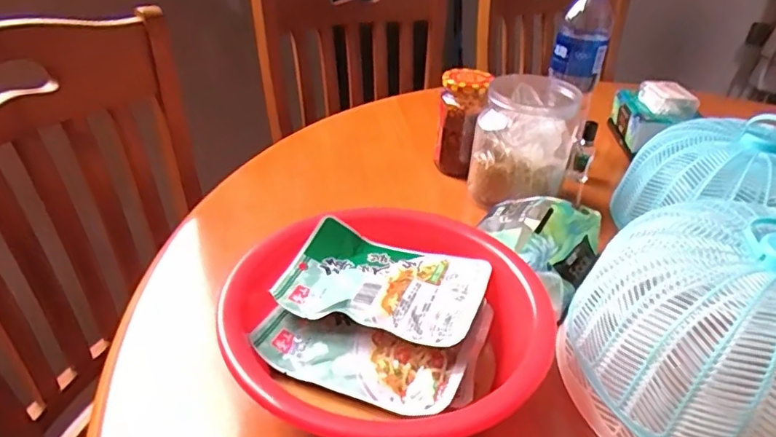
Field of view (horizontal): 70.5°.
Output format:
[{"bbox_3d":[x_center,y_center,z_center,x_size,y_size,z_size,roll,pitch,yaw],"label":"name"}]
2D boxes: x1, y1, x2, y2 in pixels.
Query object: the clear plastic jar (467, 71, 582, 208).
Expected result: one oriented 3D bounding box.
[{"bbox_3d":[0.158,-0.090,0.635,0.106,0.122,0.114,16,36,18],"label":"clear plastic jar"}]

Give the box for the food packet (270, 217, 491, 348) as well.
[{"bbox_3d":[-0.004,0.050,0.427,0.149,0.017,0.103,13,35,14],"label":"food packet"}]

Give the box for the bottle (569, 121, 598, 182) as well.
[{"bbox_3d":[0.249,-0.084,0.698,0.023,0.077,0.017,16,36,18],"label":"bottle"}]

